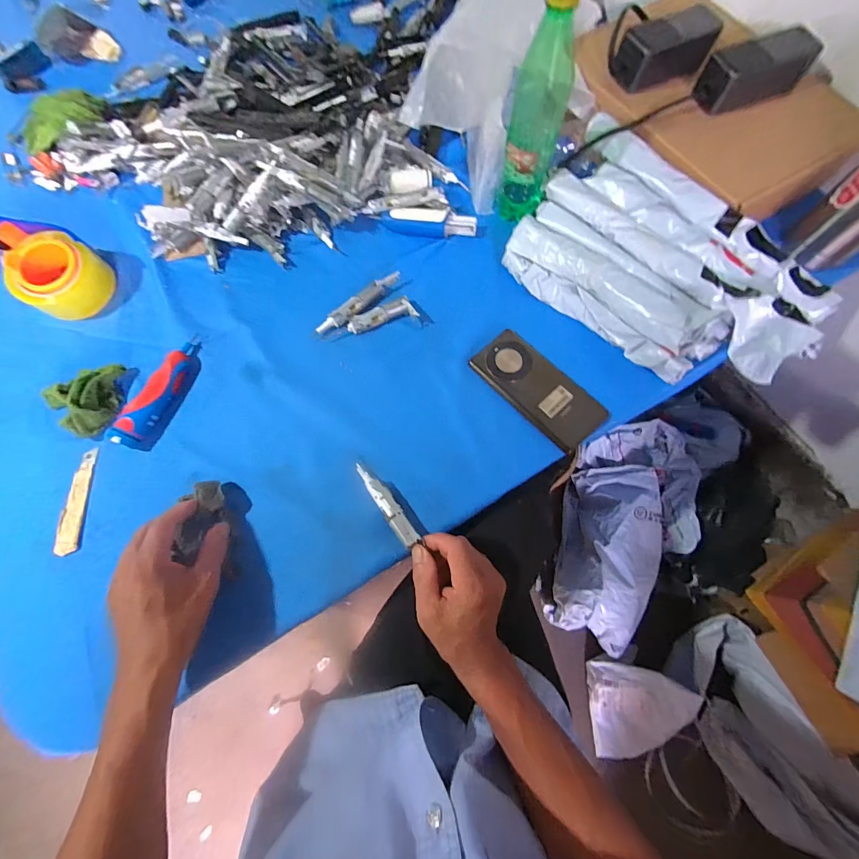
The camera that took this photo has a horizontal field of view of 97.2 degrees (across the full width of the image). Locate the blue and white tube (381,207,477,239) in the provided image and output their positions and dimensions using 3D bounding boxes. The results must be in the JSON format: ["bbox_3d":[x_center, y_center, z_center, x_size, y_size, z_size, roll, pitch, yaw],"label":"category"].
[{"bbox_3d":[-0.001,-0.294,0.539,0.132,0.024,0.034,6,72,3],"label":"blue and white tube"}]

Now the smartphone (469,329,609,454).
[{"bbox_3d":[0.131,-0.051,0.463,0.070,0.016,0.163,-40,75,-11],"label":"smartphone"}]

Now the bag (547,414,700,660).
[{"bbox_3d":[0.469,0.253,0.906,0.253,0.170,0.503,14,71,6],"label":"bag"}]

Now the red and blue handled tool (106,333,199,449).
[{"bbox_3d":[-0.329,-0.050,0.460,0.033,0.033,0.150,18,73,7],"label":"red and blue handled tool"}]

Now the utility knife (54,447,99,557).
[{"bbox_3d":[-0.405,0.081,0.433,0.023,0.007,0.118,-4,72,0],"label":"utility knife"}]

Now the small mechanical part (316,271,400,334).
[{"bbox_3d":[-0.093,-0.167,0.506,0.129,0.021,0.023,-39,75,-11],"label":"small mechanical part"}]

